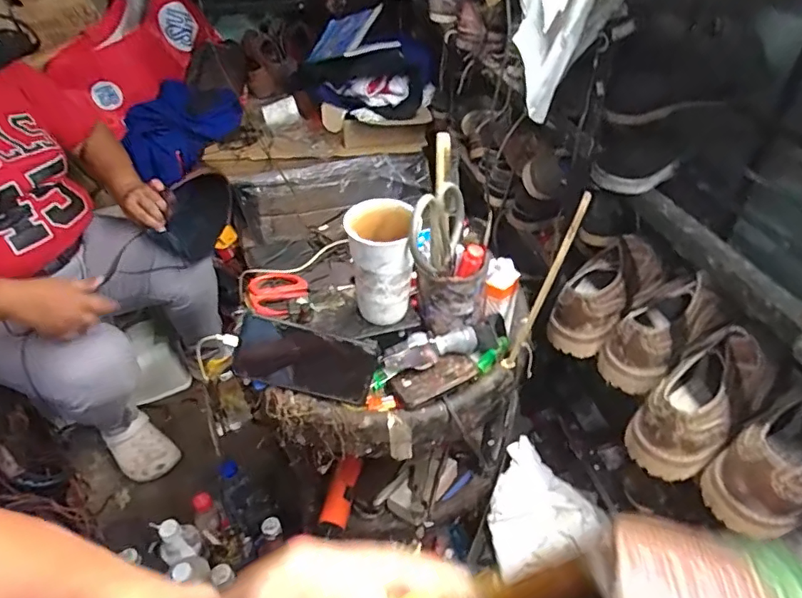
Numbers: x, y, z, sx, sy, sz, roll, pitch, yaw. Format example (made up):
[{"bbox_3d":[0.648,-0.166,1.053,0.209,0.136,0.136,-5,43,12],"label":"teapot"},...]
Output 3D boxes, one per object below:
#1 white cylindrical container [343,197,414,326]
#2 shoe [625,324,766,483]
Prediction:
[{"bbox_3d":[-0.022,-0.032,0.622,0.077,0.151,0.078,-4,42,-4],"label":"white cylindrical container"},{"bbox_3d":[0.336,0.113,0.575,0.179,0.100,0.080,-39,51,-10],"label":"shoe"}]

